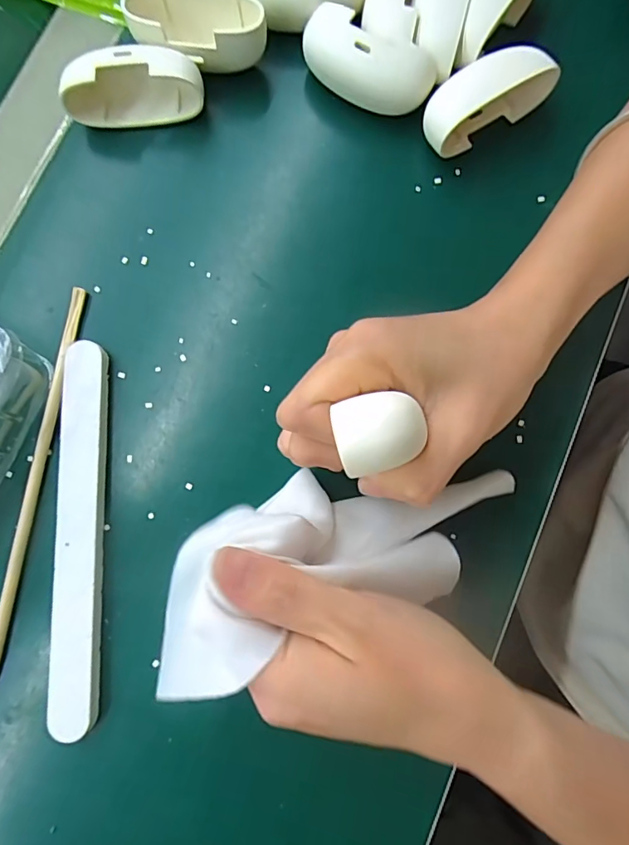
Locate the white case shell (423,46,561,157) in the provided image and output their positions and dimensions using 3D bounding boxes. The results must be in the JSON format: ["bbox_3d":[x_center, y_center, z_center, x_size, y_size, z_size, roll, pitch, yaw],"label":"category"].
[{"bbox_3d":[0.085,-0.160,0.236,0.067,0.029,0.031,-34,82,-4],"label":"white case shell"}]

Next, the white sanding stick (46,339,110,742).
[{"bbox_3d":[-0.107,0.048,0.215,0.021,0.005,0.170,-2,81,-3],"label":"white sanding stick"}]

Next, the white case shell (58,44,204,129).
[{"bbox_3d":[-0.091,-0.171,0.239,0.067,0.032,0.024,-4,81,1],"label":"white case shell"}]

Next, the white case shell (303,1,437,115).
[{"bbox_3d":[0.025,-0.178,0.240,0.066,0.030,0.025,27,83,5],"label":"white case shell"}]

